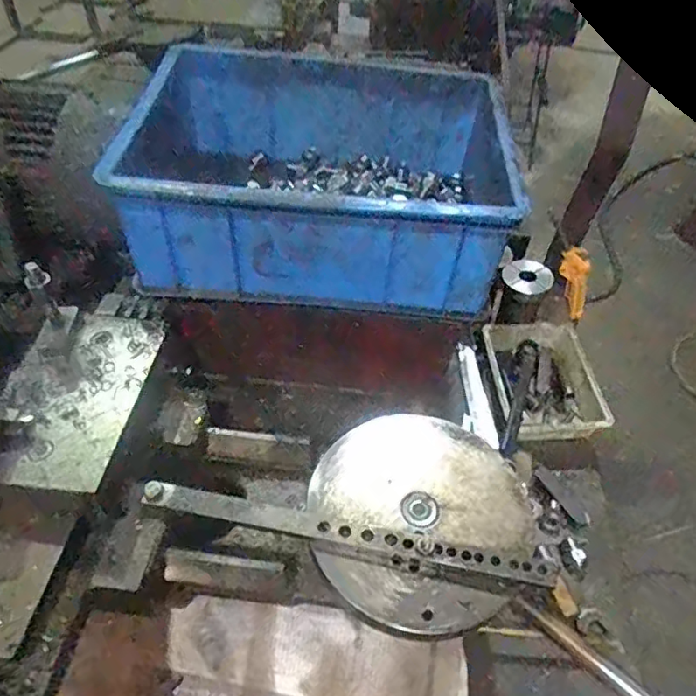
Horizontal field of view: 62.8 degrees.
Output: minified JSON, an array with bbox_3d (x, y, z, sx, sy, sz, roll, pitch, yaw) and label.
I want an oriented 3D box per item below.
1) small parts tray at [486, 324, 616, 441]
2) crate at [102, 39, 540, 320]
[{"bbox_3d":[0.250,0.047,0.749,0.129,0.057,0.178,-4,48,-7],"label":"small parts tray"},{"bbox_3d":[-0.021,-0.203,0.671,0.420,0.142,0.332,2,47,-2],"label":"crate"}]

